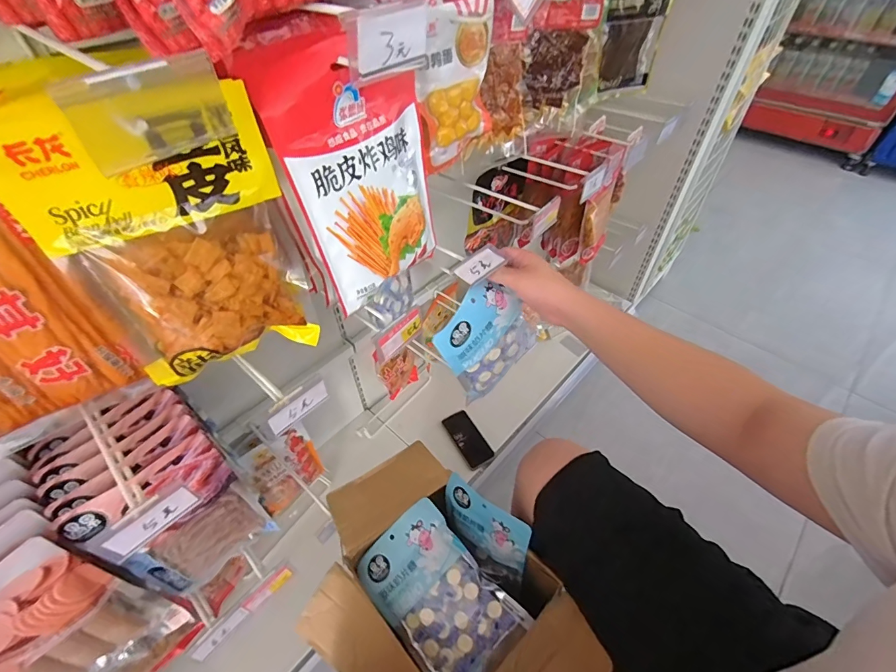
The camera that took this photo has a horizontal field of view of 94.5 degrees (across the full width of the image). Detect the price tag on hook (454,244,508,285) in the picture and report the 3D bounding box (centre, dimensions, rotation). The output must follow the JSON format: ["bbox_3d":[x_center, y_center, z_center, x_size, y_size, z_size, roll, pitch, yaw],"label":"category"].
[{"bbox_3d":[0.043,-0.098,0.565,0.040,0.008,0.075,42,61,17],"label":"price tag on hook"}]

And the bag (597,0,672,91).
[{"bbox_3d":[0.378,-0.603,0.853,0.132,0.178,0.034,-19,52,-15],"label":"bag"}]

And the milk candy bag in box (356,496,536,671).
[{"bbox_3d":[-0.013,0.385,0.620,0.231,0.035,0.149,40,77,23],"label":"milk candy bag in box"}]

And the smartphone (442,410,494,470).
[{"bbox_3d":[0.052,0.269,1.093,0.072,0.010,0.152,-33,64,-7],"label":"smartphone"}]

